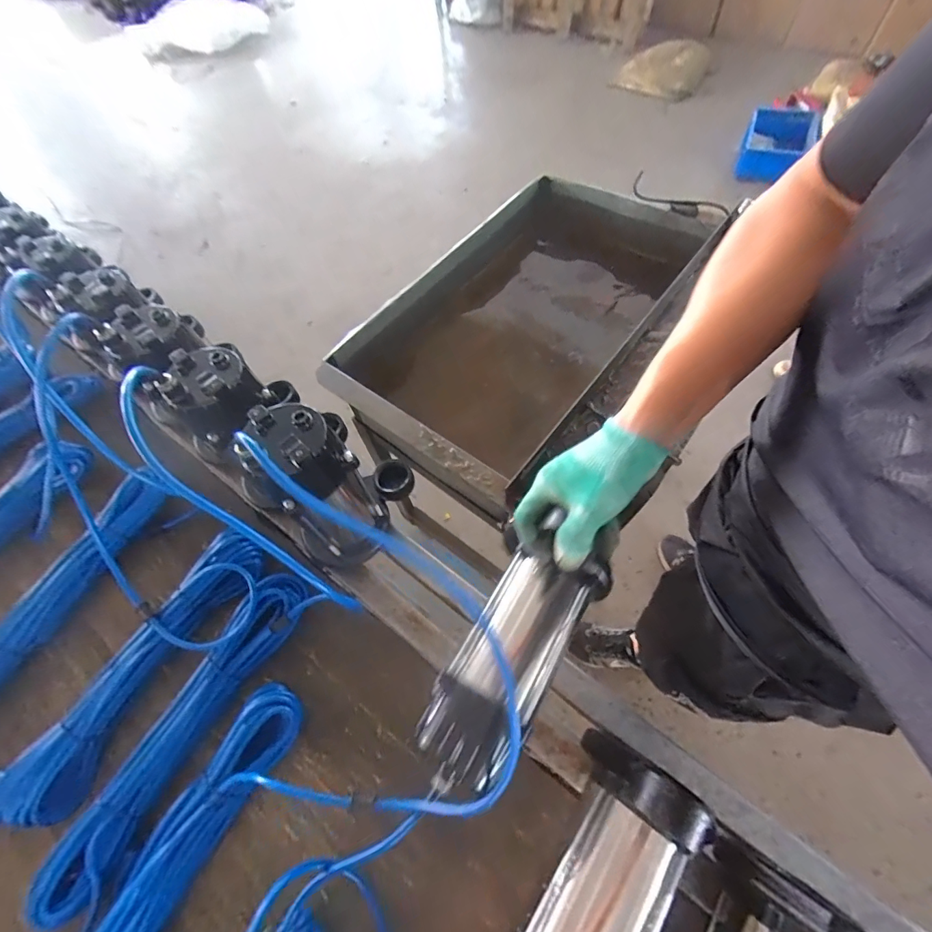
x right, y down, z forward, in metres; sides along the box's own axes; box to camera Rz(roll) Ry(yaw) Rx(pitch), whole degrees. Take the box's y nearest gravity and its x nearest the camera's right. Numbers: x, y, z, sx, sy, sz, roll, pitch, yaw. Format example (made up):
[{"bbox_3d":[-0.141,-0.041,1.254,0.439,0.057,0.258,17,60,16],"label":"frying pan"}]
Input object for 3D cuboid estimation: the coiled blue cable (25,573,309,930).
[{"bbox_3d":[-0.310,0.293,0.486,0.065,0.052,0.349,24,65,17],"label":"coiled blue cable"}]

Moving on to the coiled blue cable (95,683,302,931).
[{"bbox_3d":[-0.279,0.390,0.424,0.077,0.060,0.341,24,65,17],"label":"coiled blue cable"}]

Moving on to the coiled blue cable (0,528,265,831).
[{"bbox_3d":[-0.383,0.237,0.511,0.082,0.039,0.351,28,66,19],"label":"coiled blue cable"}]

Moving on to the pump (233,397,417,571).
[{"bbox_3d":[-0.145,0.012,0.521,0.158,0.242,0.104,-33,63,-14],"label":"pump"}]

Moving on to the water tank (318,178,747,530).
[{"bbox_3d":[0.133,-0.269,0.900,0.484,0.247,0.760,33,69,21],"label":"water tank"}]

